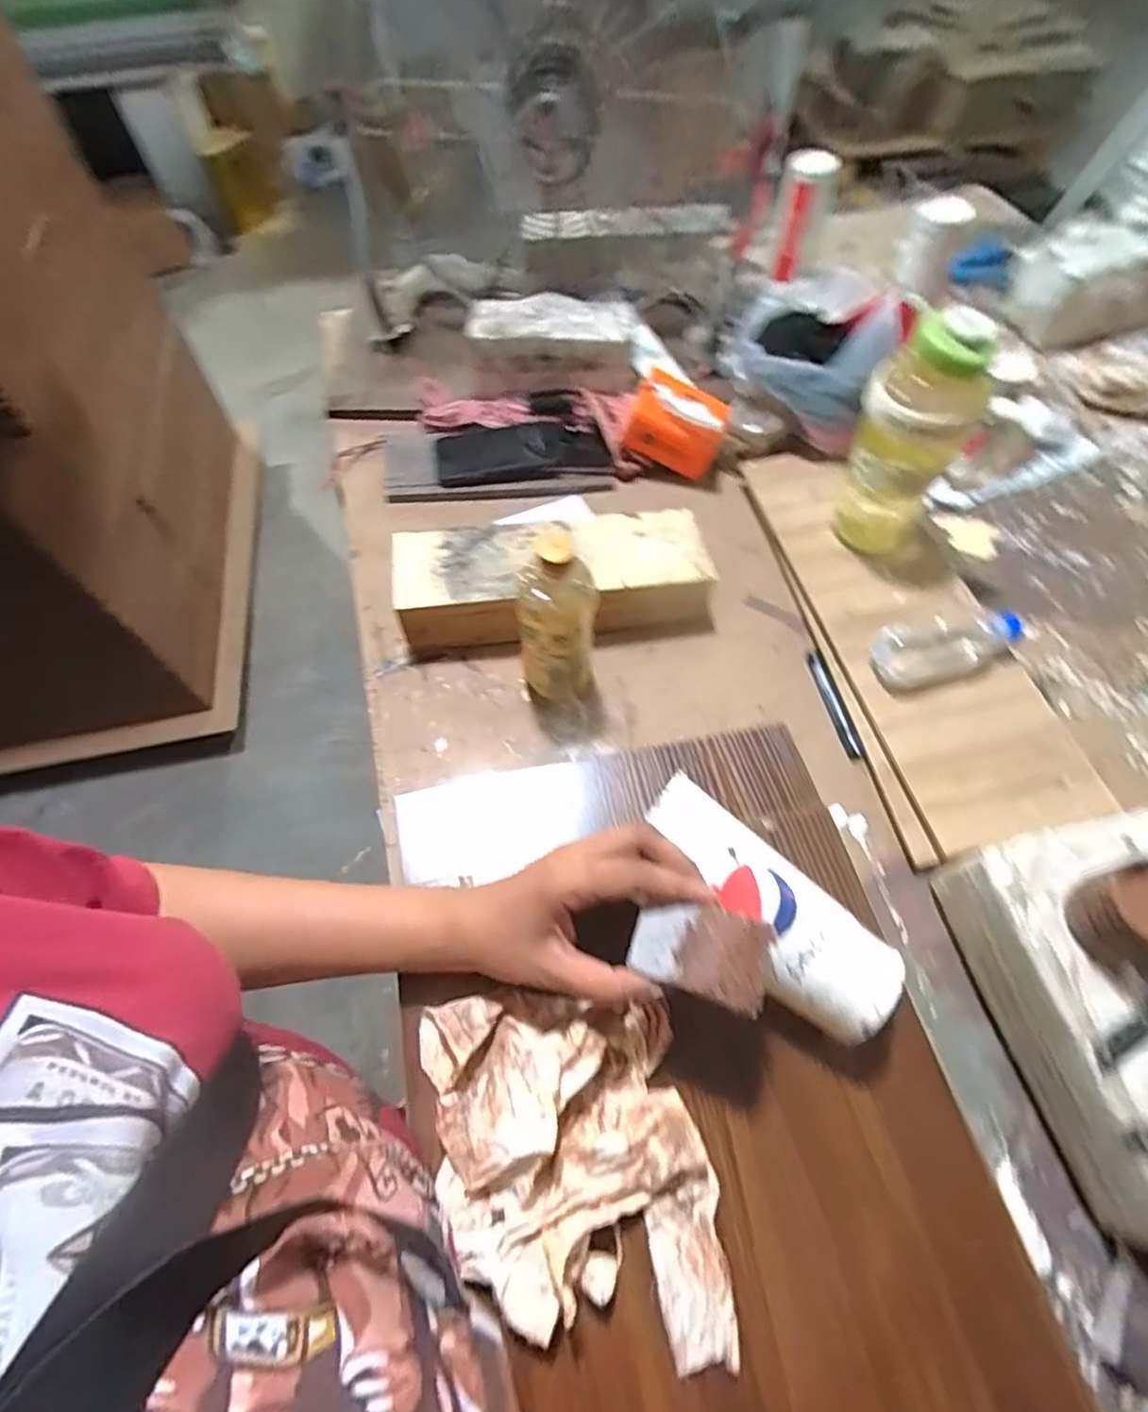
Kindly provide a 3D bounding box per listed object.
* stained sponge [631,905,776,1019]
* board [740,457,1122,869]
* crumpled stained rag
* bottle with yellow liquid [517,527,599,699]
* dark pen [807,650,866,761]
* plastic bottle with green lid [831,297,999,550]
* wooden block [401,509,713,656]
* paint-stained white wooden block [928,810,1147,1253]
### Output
[{"bbox_3d":[0.067,0.129,0.331,0.068,0.020,0.044,17,64,10],"label":"stained sponge"},{"bbox_3d":[0.351,-0.101,0.684,0.178,0.031,0.510,-14,59,6],"label":"board"},{"bbox_3d":[-0.001,0.245,0.330,0.141,0.055,0.189,-14,62,-7],"label":"crumpled stained rag"},{"bbox_3d":[-0.016,-0.073,0.597,0.070,0.191,0.054,9,62,6],"label":"bottle with yellow liquid"},{"bbox_3d":[0.273,-0.004,0.657,0.018,0.010,0.127,-9,62,-4],"label":"dark pen"},{"bbox_3d":[0.341,-0.277,0.652,0.099,0.254,0.080,25,65,13],"label":"plastic bottle with green lid"},{"bbox_3d":[-0.023,-0.146,0.694,0.336,0.072,0.118,-9,62,-4],"label":"wooden block"},{"bbox_3d":[0.433,0.227,0.472,0.191,0.099,0.264,-11,62,-5],"label":"paint-stained white wooden block"}]

